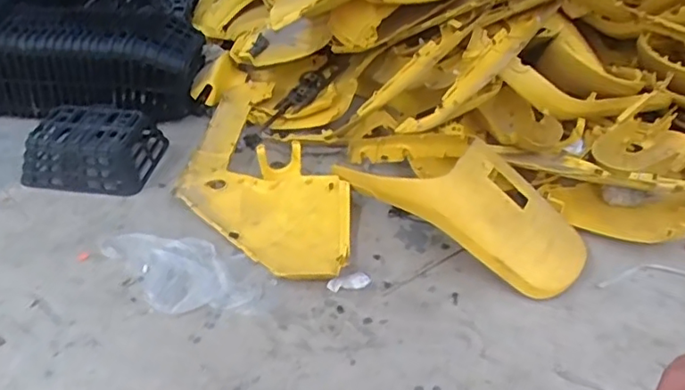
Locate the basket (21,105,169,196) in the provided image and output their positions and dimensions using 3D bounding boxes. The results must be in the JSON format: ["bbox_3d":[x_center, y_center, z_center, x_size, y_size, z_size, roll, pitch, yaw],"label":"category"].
[{"bbox_3d":[-0.640,-0.124,1.489,0.297,0.115,0.227,5,37,5],"label":"basket"}]

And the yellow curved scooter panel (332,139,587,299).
[{"bbox_3d":[0.253,0.001,1.271,0.563,0.194,0.239,21,39,24],"label":"yellow curved scooter panel"}]

